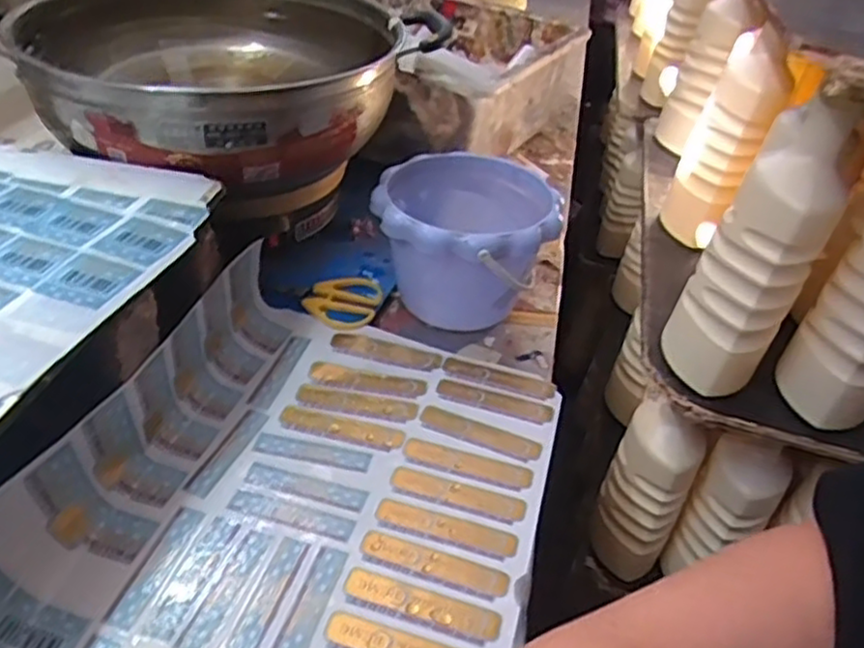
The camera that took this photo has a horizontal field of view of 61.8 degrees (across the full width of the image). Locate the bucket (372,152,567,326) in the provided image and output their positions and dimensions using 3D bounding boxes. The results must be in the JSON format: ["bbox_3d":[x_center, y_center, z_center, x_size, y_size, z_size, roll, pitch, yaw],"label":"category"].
[{"bbox_3d":[0.024,-0.064,0.635,0.153,0.120,0.141,3,38,-2],"label":"bucket"}]

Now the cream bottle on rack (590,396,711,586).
[{"bbox_3d":[0.207,0.169,0.719,0.070,0.210,0.064,21,39,14],"label":"cream bottle on rack"}]

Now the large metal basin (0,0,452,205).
[{"bbox_3d":[-0.188,-0.224,0.652,0.302,0.103,0.304,25,40,19],"label":"large metal basin"}]

